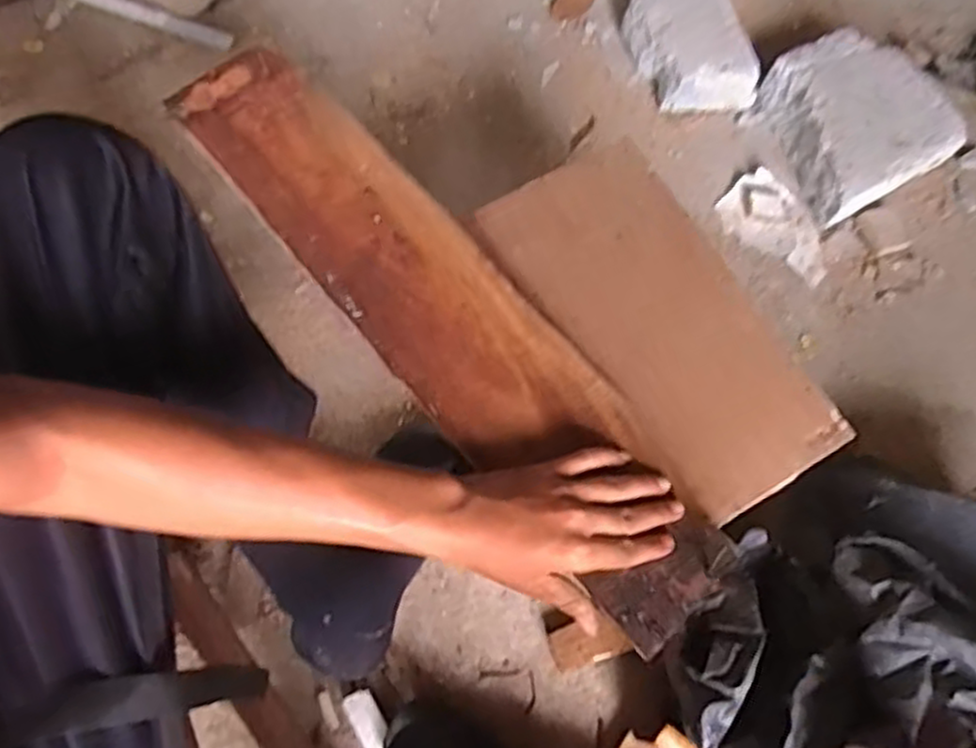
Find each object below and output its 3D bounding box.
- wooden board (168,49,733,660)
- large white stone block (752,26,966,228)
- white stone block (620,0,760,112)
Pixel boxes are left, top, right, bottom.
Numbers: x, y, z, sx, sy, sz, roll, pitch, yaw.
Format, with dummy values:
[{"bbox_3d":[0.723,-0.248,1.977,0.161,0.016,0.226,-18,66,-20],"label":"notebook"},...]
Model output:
[{"bbox_3d":[-0.034,-0.046,0.584,0.121,0.019,0.557,-40,80,-12],"label":"wooden board"},{"bbox_3d":[0.443,-0.307,0.899,0.194,0.068,0.202,-23,74,-8],"label":"large white stone block"},{"bbox_3d":[0.243,-0.421,0.929,0.124,0.075,0.212,-23,74,-8],"label":"white stone block"}]

